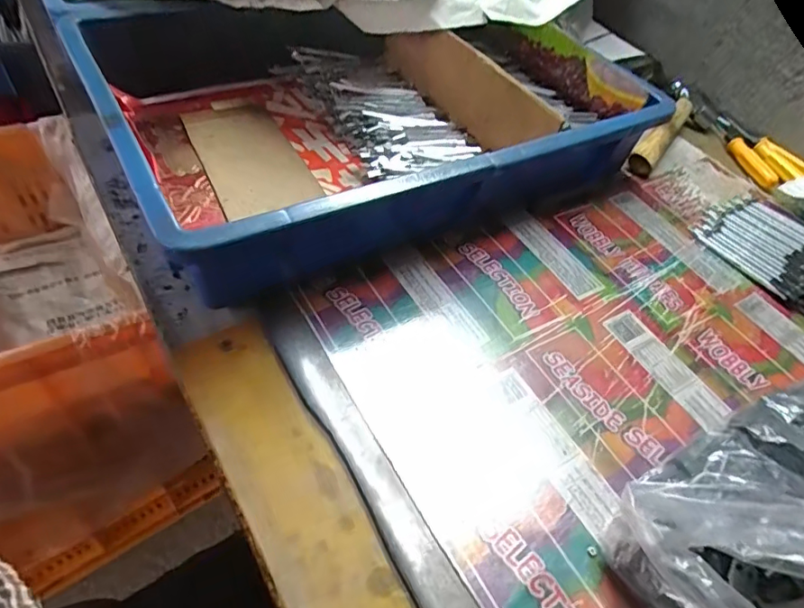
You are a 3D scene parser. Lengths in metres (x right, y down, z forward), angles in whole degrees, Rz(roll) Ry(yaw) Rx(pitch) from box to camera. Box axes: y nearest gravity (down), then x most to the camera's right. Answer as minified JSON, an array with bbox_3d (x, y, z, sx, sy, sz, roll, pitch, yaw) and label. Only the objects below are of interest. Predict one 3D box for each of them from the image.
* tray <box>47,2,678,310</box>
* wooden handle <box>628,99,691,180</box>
[{"bbox_3d":[-0.025,-0.169,0.462,0.416,0.090,0.297,-21,58,-25],"label":"tray"},{"bbox_3d":[0.265,-0.174,0.538,0.022,0.030,0.137,33,53,16],"label":"wooden handle"}]

